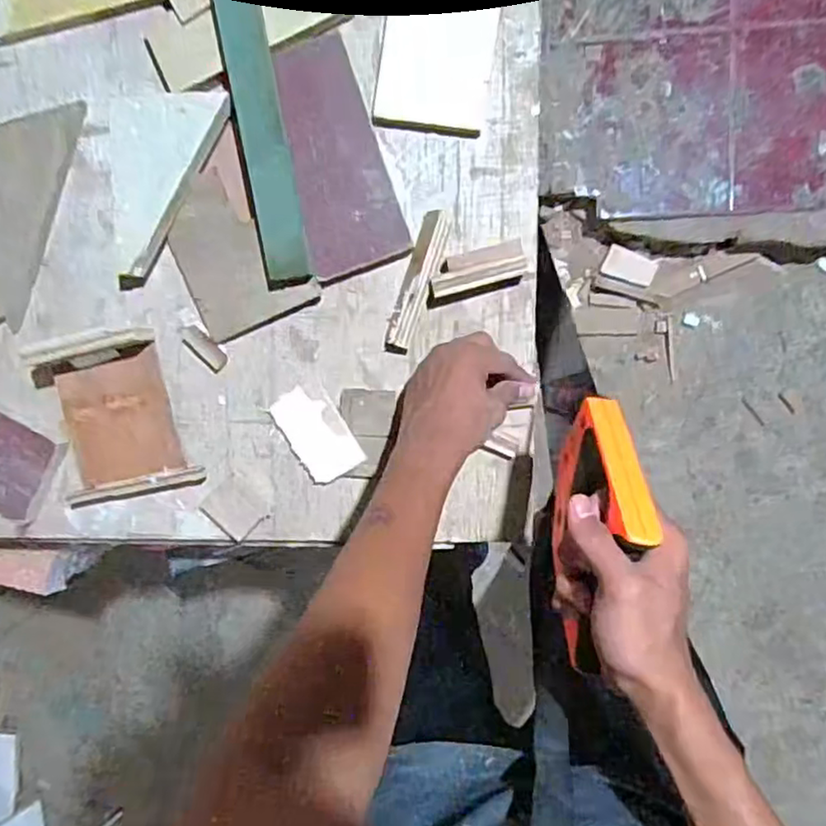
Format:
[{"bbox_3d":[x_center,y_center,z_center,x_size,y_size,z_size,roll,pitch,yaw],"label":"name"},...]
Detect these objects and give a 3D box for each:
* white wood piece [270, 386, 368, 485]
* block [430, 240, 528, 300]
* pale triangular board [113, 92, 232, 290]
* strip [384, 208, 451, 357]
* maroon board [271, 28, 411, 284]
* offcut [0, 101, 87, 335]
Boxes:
[{"bbox_3d":[-0.089,0.020,0.604,0.057,0.007,0.088,-31,93,8],"label":"white wood piece"},{"bbox_3d":[0.057,-0.127,0.569,0.082,0.018,0.031,-15,95,7],"label":"block"},{"bbox_3d":[-0.241,-0.211,0.567,0.093,0.024,0.182,32,98,1],"label":"pale triangular board"},{"bbox_3d":[0.003,-0.116,0.576,0.027,0.023,0.130,20,98,3],"label":"strip"},{"bbox_3d":[-0.069,-0.221,0.565,0.086,0.013,0.195,-17,95,-2],"label":"maroon board"},{"bbox_3d":[-0.379,-0.195,0.596,0.100,0.009,0.201,22,98,3],"label":"offcut"}]

